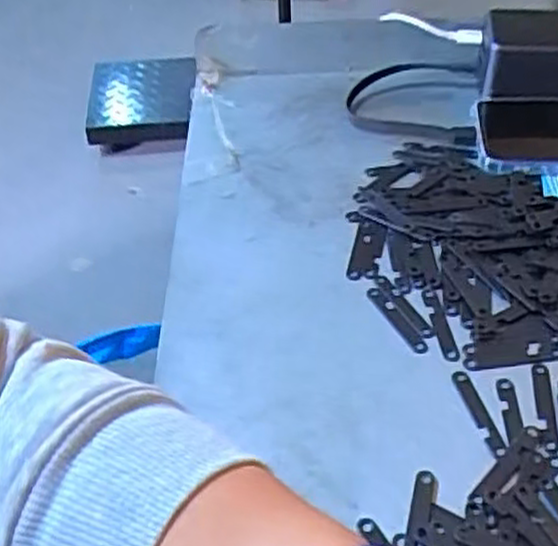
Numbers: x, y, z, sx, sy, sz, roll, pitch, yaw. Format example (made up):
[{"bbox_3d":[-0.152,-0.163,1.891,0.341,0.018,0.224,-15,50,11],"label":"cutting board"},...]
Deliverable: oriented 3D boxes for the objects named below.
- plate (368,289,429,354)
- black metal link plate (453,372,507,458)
[{"bbox_3d":[0.063,0.025,0.425,0.008,0.004,0.051,-22,45,-15],"label":"plate"},{"bbox_3d":[0.096,0.066,0.381,0.008,0.004,0.050,-14,44,-7],"label":"black metal link plate"}]

